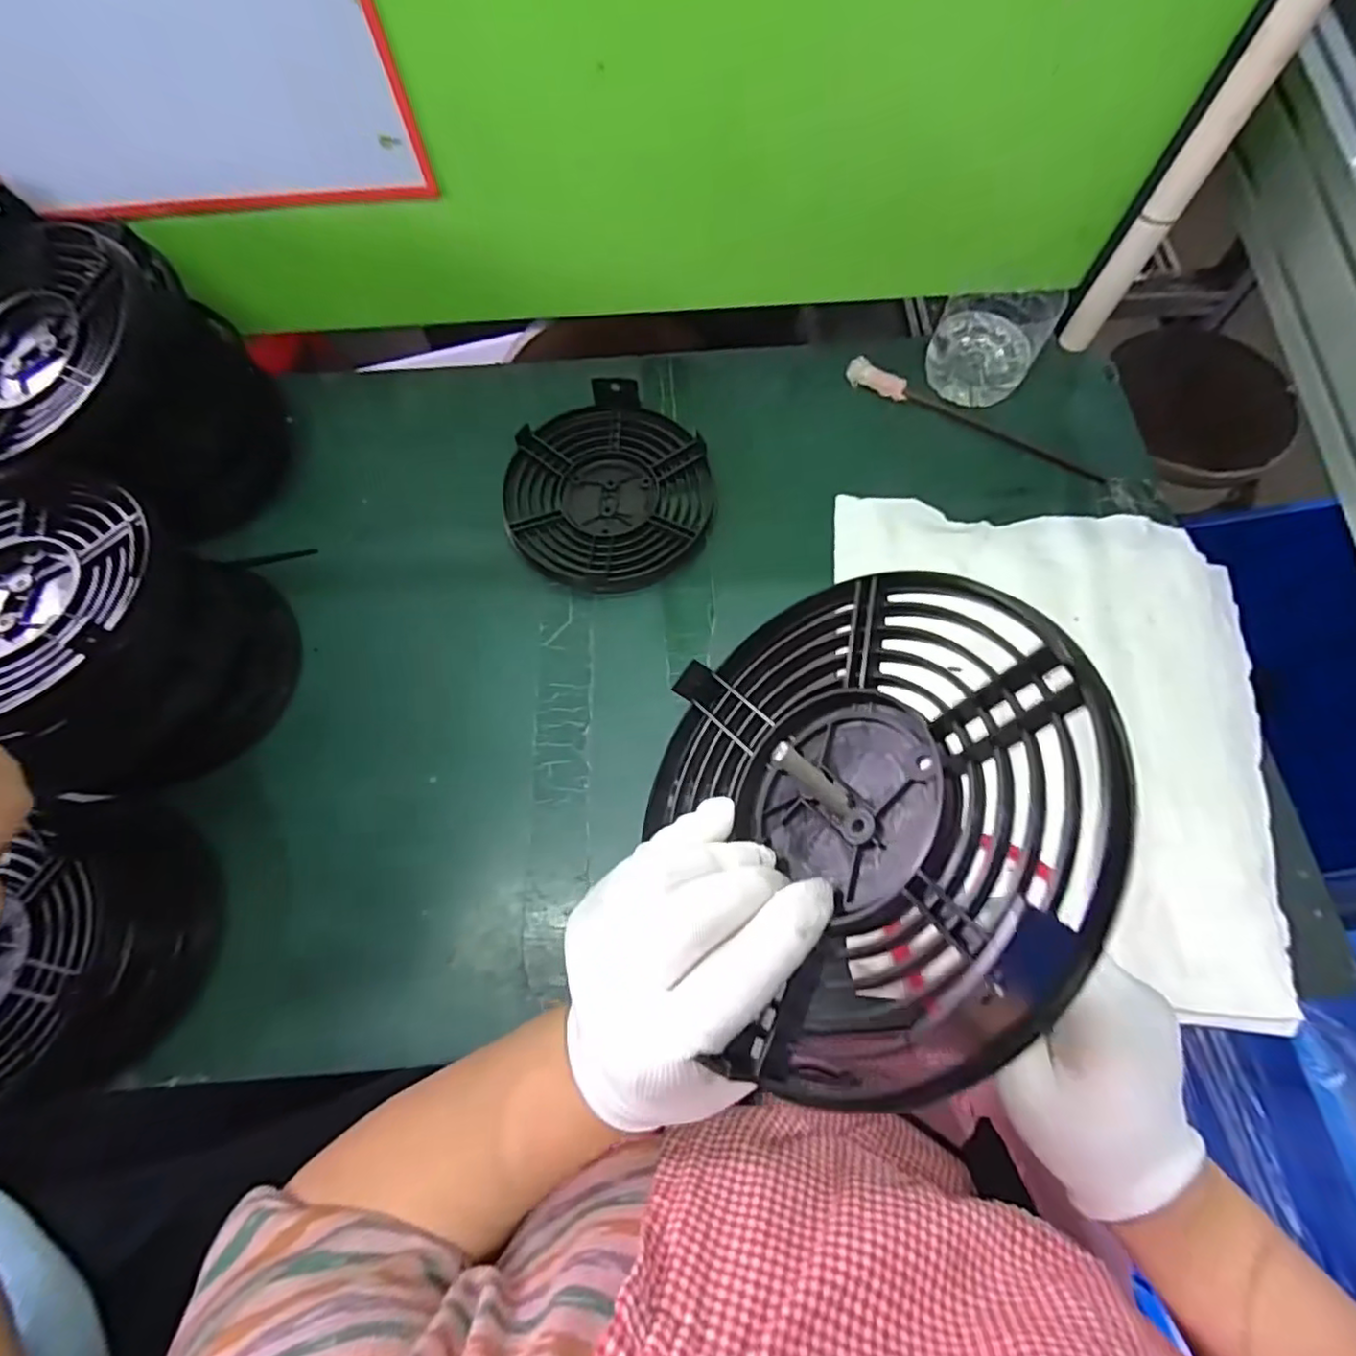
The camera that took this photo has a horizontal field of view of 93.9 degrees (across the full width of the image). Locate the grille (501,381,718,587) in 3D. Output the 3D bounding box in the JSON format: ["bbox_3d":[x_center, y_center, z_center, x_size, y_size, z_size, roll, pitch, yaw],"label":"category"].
[{"bbox_3d":[-0.060,-0.166,0.549,0.176,0.036,0.172,0,70,1],"label":"grille"}]

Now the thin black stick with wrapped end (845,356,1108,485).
[{"bbox_3d":[0.276,-0.243,0.592,0.251,0.022,0.022,27,72,10],"label":"thin black stick with wrapped end"}]

